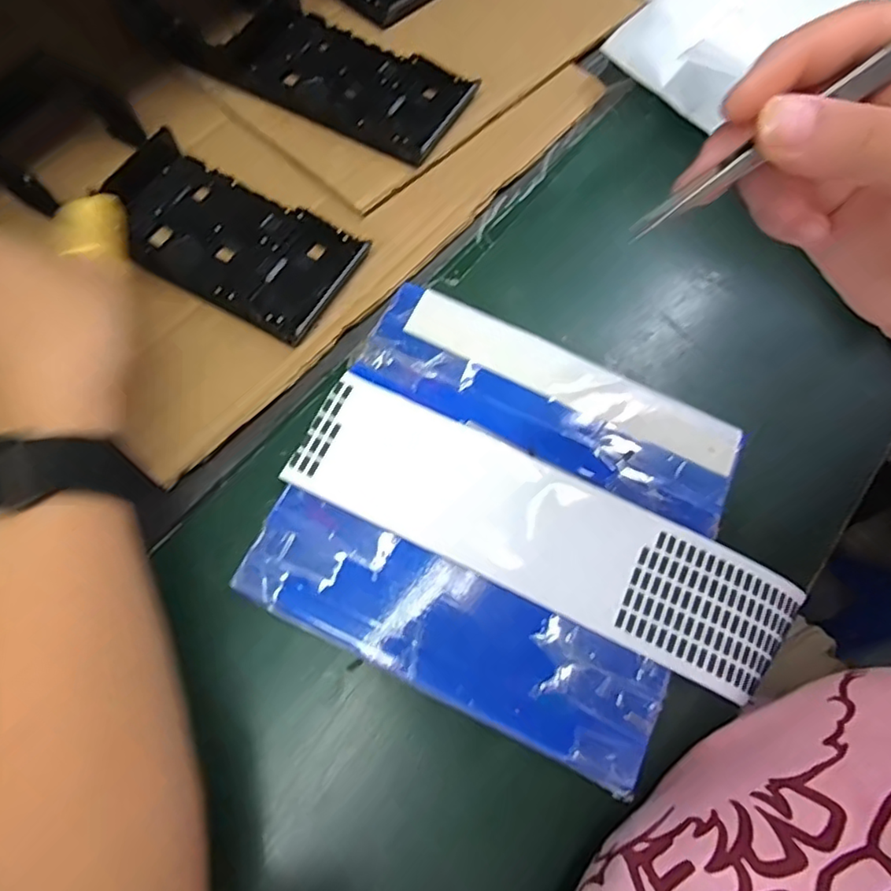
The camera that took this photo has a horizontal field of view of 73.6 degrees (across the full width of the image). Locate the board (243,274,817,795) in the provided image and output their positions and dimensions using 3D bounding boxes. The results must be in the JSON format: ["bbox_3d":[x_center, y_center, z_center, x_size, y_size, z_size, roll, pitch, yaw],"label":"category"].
[{"bbox_3d":[0.048,0.035,0.292,0.240,0.006,0.190,26,72,7],"label":"board"}]

